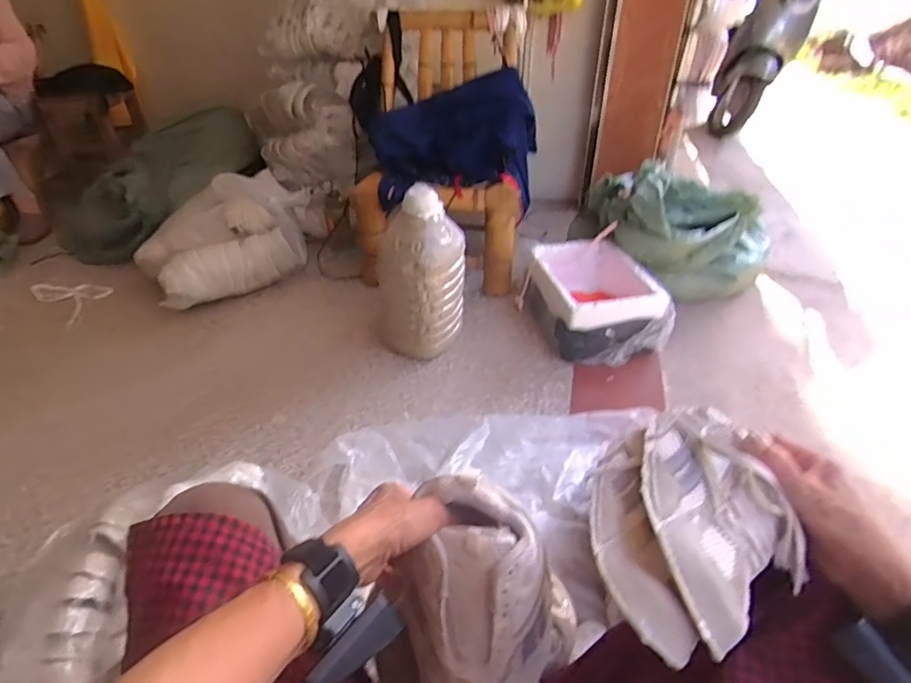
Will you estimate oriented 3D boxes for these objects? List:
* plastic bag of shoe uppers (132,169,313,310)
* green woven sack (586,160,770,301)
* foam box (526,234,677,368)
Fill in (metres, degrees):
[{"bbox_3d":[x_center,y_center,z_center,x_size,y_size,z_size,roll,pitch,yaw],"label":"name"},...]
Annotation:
[{"bbox_3d":[-0.667,-0.314,1.558,0.298,0.231,0.535,26,44,31],"label":"plastic bag of shoe uppers"},{"bbox_3d":[0.678,-0.336,1.544,0.502,0.308,0.381,1,37,1],"label":"green woven sack"},{"bbox_3d":[0.359,-0.120,1.373,0.298,0.175,0.362,-8,37,-10],"label":"foam box"}]

